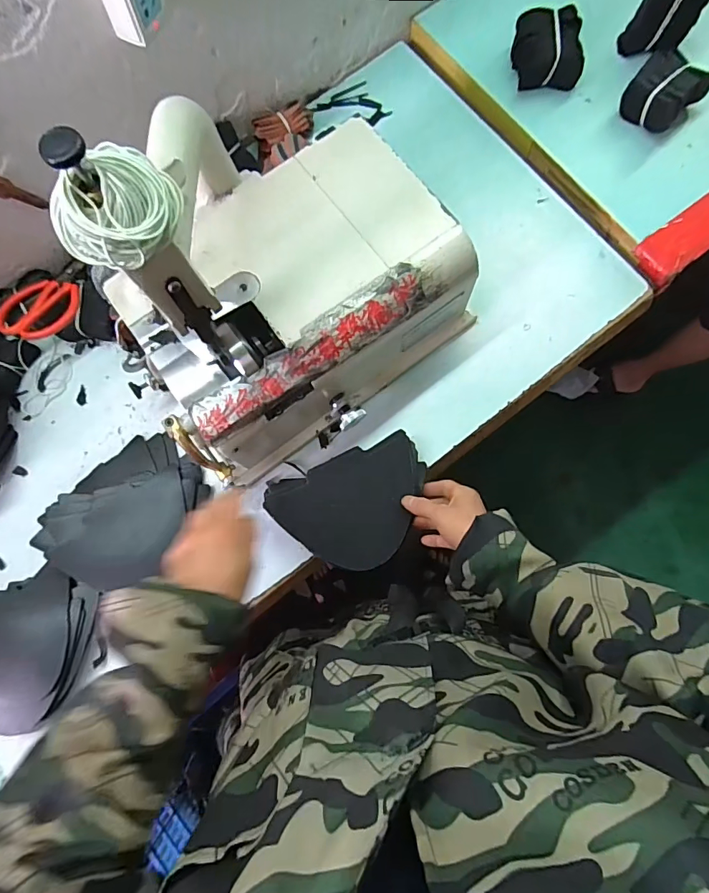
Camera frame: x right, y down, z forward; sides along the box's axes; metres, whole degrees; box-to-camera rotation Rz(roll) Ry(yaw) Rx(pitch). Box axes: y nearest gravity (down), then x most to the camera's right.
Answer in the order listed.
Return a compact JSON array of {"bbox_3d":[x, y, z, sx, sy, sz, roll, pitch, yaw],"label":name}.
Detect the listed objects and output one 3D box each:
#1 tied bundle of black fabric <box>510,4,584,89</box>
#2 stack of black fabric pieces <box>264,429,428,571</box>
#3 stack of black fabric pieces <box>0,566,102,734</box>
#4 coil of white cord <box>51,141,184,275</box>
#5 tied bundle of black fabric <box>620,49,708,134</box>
[{"bbox_3d":[0.270,-0.551,0.626,0.095,0.059,0.084,9,82,2],"label":"tied bundle of black fabric"},{"bbox_3d":[0.002,0.077,0.547,0.187,0.032,0.134,-21,82,-2],"label":"stack of black fabric pieces"},{"bbox_3d":[-0.410,0.239,0.545,0.186,0.037,0.179,17,82,4],"label":"stack of black fabric pieces"},{"bbox_3d":[-0.142,-0.146,0.274,0.052,0.048,0.076,26,83,5],"label":"coil of white cord"},{"bbox_3d":[0.421,-0.481,0.614,0.087,0.050,0.095,41,84,6],"label":"tied bundle of black fabric"}]

